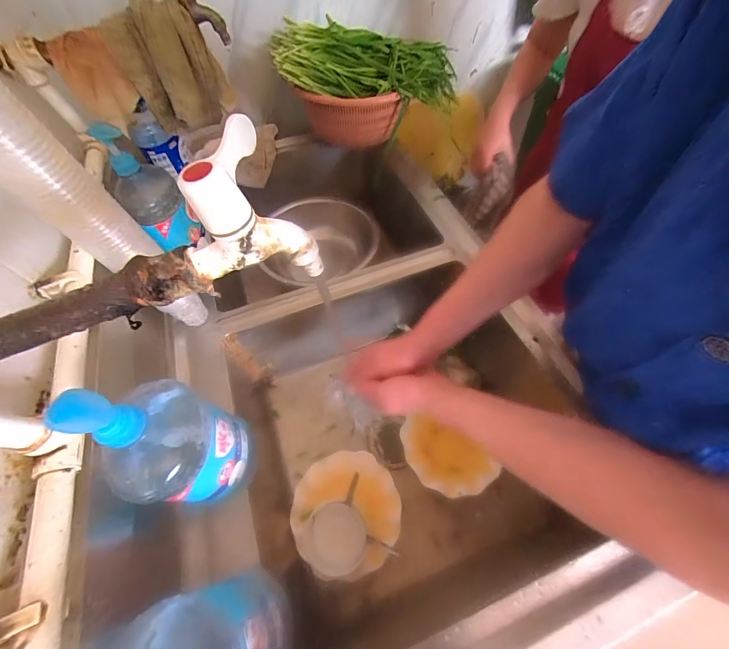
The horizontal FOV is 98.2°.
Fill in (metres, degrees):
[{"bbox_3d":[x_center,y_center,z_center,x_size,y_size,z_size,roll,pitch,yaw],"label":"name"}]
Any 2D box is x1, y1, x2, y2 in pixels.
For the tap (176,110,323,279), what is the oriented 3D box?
[{"bbox_3d":[-0.070,-0.056,0.190,0.071,0.087,0.039,-39,64,-20],"label":"tap"}]

